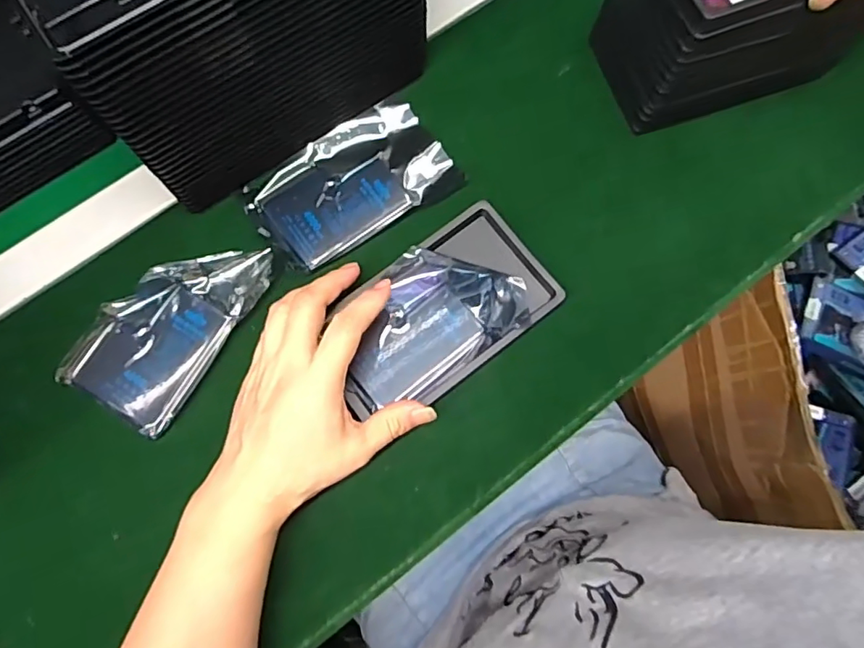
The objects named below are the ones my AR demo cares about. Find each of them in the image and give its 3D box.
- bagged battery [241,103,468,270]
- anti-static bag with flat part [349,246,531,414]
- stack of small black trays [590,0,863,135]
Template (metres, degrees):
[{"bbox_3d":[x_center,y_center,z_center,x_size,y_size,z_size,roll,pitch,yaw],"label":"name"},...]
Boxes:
[{"bbox_3d":[-0.059,-0.103,0.400,0.142,0.006,0.084,-32,79,-8],"label":"bagged battery"},{"bbox_3d":[-0.003,-0.004,0.366,0.126,0.017,0.081,-35,80,-5],"label":"anti-static bag with flat part"},{"bbox_3d":[0.210,-0.222,0.369,0.161,0.099,0.101,-19,79,-2],"label":"stack of small black trays"}]

